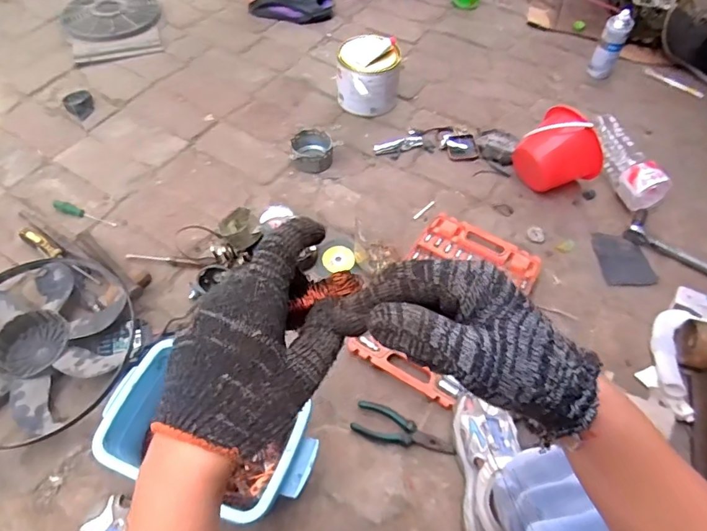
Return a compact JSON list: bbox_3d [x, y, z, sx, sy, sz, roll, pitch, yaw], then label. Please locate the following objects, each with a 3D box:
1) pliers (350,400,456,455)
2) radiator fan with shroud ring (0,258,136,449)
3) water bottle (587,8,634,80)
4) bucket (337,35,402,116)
[{"bbox_3d":[0.085,0.287,0.849,0.173,0.011,0.056,20,58,10],"label":"pliers"},{"bbox_3d":[-0.586,0.138,0.902,0.358,0.048,0.365,-13,58,-11],"label":"radiator fan with shroud ring"},{"bbox_3d":[0.714,-0.611,1.385,0.066,0.175,0.068,24,59,12],"label":"water bottle"},{"bbox_3d":[0.037,-0.471,1.268,0.155,0.167,0.149,1,57,-2],"label":"bucket"}]

